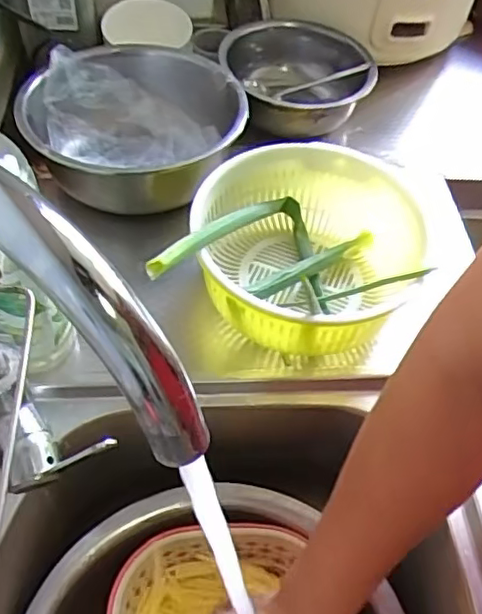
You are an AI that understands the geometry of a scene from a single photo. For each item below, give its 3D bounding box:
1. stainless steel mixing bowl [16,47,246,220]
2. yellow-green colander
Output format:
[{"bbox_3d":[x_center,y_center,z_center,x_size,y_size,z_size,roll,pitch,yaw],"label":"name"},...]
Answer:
[{"bbox_3d":[-0.108,-0.175,0.642,0.207,0.085,0.204,3,52,-3],"label":"stainless steel mixing bowl"},{"bbox_3d":[0.055,-0.048,0.565,0.193,0.095,0.203,20,53,10],"label":"yellow-green colander"}]

